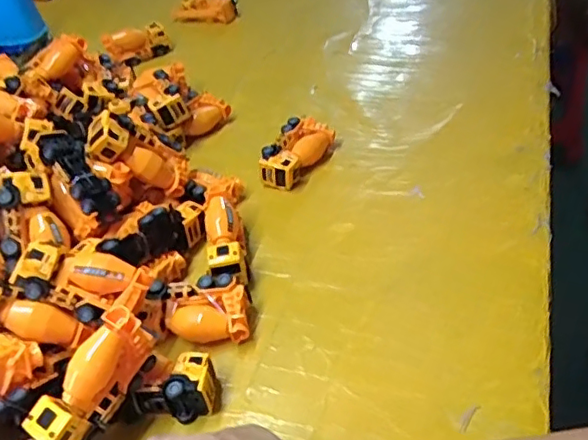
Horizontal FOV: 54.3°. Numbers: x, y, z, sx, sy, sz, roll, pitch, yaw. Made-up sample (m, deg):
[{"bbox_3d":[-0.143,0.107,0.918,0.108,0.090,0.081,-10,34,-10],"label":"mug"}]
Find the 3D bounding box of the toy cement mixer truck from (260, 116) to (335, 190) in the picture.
[{"bbox_3d":[0.004,-0.080,0.677,0.056,0.037,0.100,17,47,26],"label":"toy cement mixer truck"}]

